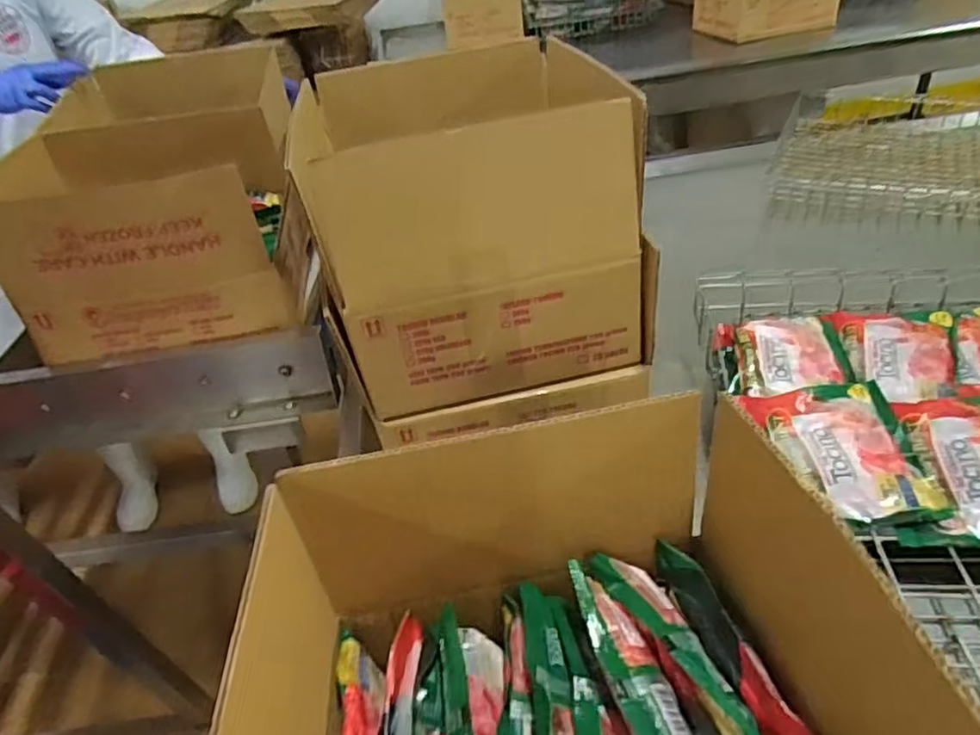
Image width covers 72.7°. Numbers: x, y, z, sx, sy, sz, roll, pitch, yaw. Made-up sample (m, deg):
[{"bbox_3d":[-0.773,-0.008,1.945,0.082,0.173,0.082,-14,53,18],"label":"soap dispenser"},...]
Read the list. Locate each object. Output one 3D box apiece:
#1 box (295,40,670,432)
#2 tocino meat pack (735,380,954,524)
[{"bbox_3d":[-0.019,-0.157,0.683,0.263,0.247,0.333,-10,38,-4],"label":"box"},{"bbox_3d":[0.303,0.068,0.574,0.113,0.023,0.144,-7,38,1],"label":"tocino meat pack"}]

